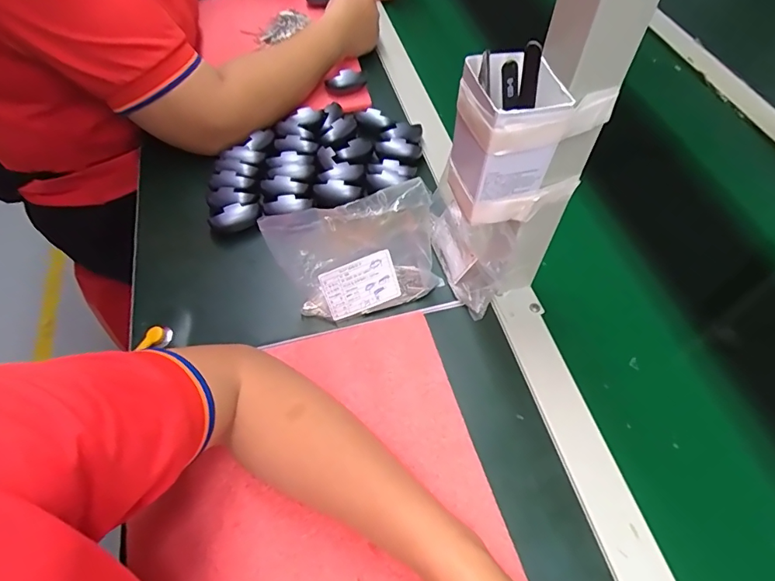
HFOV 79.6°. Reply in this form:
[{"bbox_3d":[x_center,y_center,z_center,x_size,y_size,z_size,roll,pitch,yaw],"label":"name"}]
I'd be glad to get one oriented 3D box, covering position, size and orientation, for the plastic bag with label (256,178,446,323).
[{"bbox_3d":[-0.029,-0.034,0.433,0.145,0.121,0.037,-12,37,-6],"label":"plastic bag with label"}]

